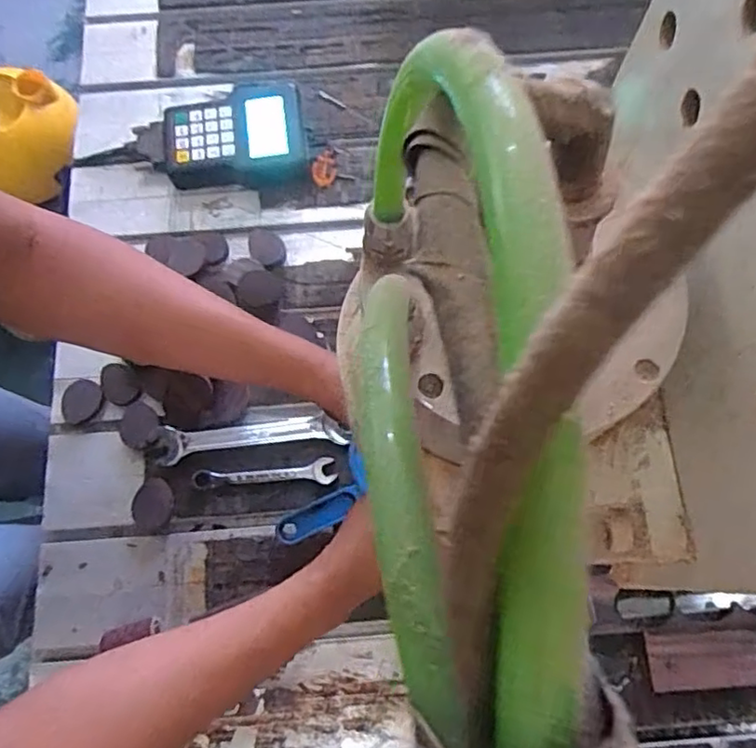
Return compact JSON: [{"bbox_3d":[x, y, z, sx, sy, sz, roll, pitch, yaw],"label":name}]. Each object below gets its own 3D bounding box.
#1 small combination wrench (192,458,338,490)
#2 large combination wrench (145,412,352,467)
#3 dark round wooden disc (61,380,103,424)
[{"bbox_3d":[-0.106,0.096,0.584,0.130,0.008,0.023,-5,71,-2],"label":"small combination wrench"},{"bbox_3d":[-0.122,0.060,0.587,0.185,0.009,0.032,-6,71,-2],"label":"large combination wrench"},{"bbox_3d":[-0.287,0.026,0.603,0.038,0.006,0.041,0,71,0],"label":"dark round wooden disc"}]

